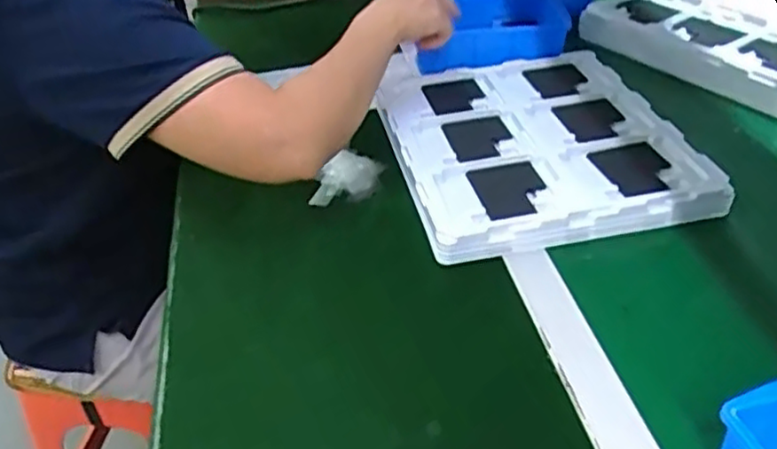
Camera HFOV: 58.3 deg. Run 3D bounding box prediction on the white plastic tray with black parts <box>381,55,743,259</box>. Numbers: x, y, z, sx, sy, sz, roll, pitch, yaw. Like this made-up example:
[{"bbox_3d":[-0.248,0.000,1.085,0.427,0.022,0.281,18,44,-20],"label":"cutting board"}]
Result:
[{"bbox_3d":[0.149,-0.098,0.768,0.284,0.031,0.348,-9,38,-5],"label":"white plastic tray with black parts"}]

